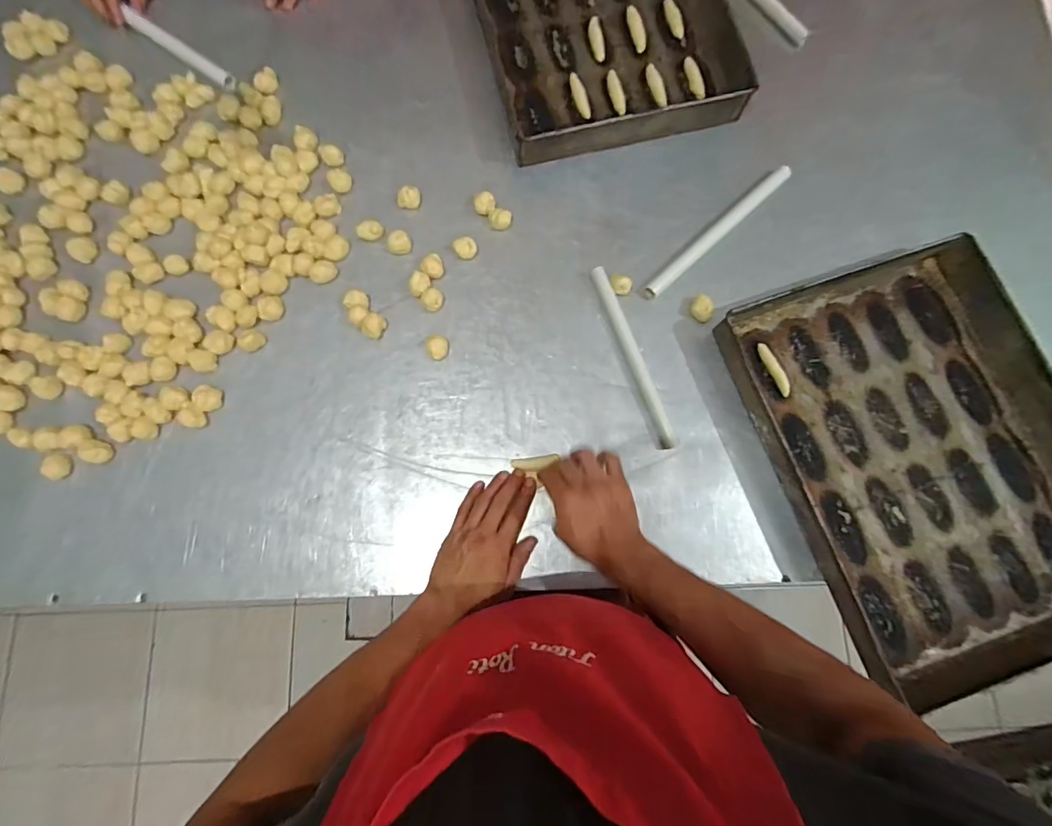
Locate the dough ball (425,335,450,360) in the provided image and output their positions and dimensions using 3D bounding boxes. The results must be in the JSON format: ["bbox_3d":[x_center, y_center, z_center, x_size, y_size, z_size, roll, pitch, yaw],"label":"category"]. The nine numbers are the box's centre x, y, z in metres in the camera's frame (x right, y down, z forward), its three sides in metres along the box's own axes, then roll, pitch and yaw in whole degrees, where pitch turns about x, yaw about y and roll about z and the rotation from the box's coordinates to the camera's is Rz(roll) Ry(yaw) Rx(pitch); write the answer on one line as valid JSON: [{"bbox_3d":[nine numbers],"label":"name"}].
[{"bbox_3d":[-0.119,-0.089,0.645,0.030,0.018,0.031,0,80,0],"label":"dough ball"}]

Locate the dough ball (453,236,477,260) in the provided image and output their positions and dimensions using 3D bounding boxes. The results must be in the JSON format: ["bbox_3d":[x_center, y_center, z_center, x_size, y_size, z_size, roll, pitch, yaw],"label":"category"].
[{"bbox_3d":[-0.085,-0.233,0.676,0.030,0.016,0.032,0,80,0],"label":"dough ball"}]

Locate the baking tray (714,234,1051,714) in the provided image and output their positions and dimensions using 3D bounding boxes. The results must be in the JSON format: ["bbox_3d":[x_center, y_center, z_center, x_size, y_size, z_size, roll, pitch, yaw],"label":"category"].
[{"bbox_3d":[0.509,0.056,0.603,0.367,0.048,0.517,-18,80,-3],"label":"baking tray"}]

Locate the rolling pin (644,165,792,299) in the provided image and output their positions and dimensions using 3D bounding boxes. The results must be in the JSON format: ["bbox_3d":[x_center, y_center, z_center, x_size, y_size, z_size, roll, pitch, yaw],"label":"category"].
[{"bbox_3d":[0.274,-0.262,0.673,0.286,0.018,0.023,-42,82,-7],"label":"rolling pin"}]

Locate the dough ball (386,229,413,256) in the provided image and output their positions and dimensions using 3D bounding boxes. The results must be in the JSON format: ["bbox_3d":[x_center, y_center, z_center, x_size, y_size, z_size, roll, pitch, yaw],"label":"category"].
[{"bbox_3d":[-0.179,-0.242,0.672,0.032,0.016,0.032,0,80,0],"label":"dough ball"}]

